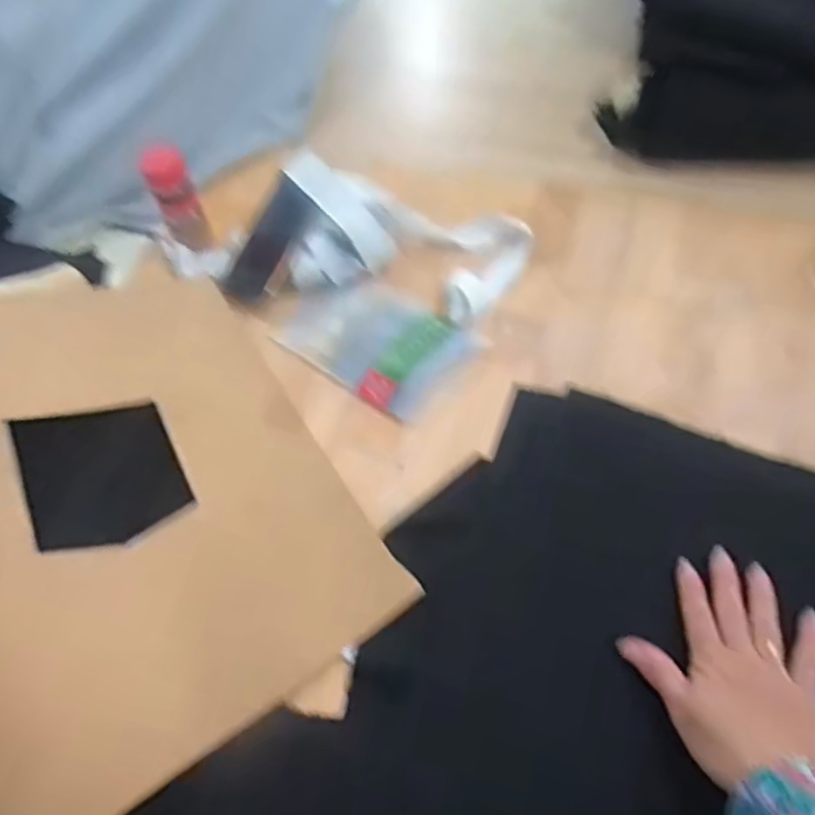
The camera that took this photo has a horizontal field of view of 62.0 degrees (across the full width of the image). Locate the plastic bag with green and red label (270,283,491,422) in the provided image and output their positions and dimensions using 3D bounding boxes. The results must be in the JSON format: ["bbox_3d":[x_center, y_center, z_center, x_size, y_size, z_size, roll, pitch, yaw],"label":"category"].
[{"bbox_3d":[-0.025,-0.068,0.631,0.167,0.021,0.125,36,66,25],"label":"plastic bag with green and red label"}]

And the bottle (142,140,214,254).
[{"bbox_3d":[-0.234,-0.210,0.694,0.042,0.104,0.044,-35,60,-17],"label":"bottle"}]

